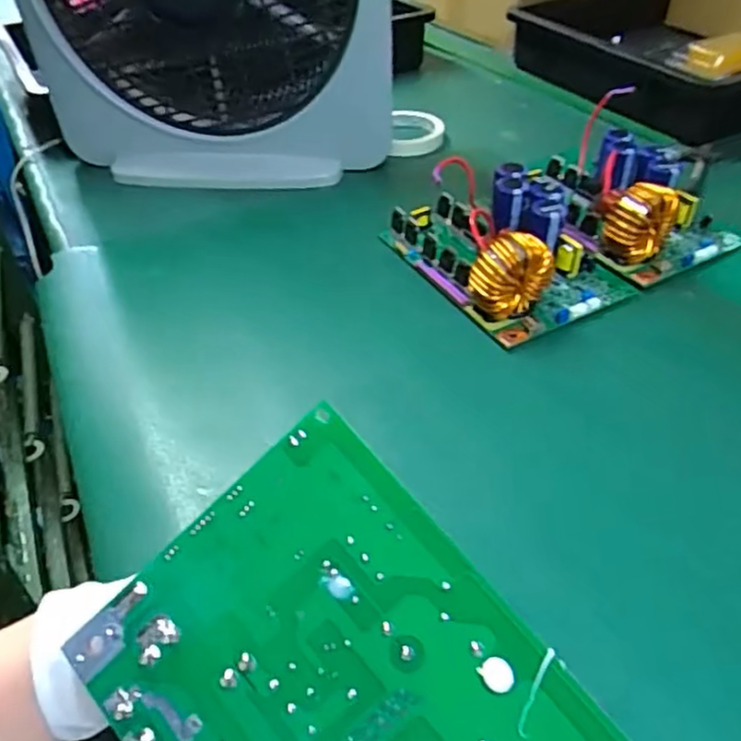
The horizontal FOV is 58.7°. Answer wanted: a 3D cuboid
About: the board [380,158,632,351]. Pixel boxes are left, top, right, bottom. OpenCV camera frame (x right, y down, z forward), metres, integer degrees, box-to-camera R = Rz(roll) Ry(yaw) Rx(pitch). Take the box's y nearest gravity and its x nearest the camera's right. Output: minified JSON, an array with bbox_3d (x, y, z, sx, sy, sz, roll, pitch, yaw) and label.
[{"bbox_3d":[0.114,-0.115,0.571,0.135,0.062,0.191,-23,46,-20],"label":"board"}]

